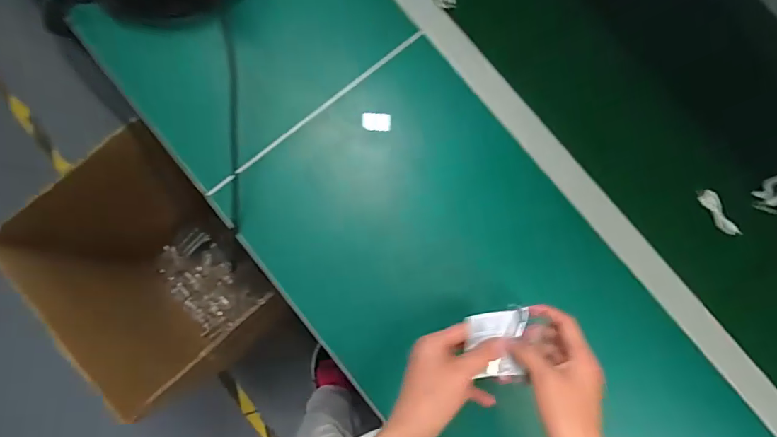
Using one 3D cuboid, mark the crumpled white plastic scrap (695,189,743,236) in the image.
[{"bbox_3d":[0.422,-0.007,0.584,0.017,0.023,0.067,-25,84,-5],"label":"crumpled white plastic scrap"}]

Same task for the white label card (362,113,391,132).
[{"bbox_3d":[-0.015,-0.125,0.588,0.037,0.004,0.024,4,80,3],"label":"white label card"}]

